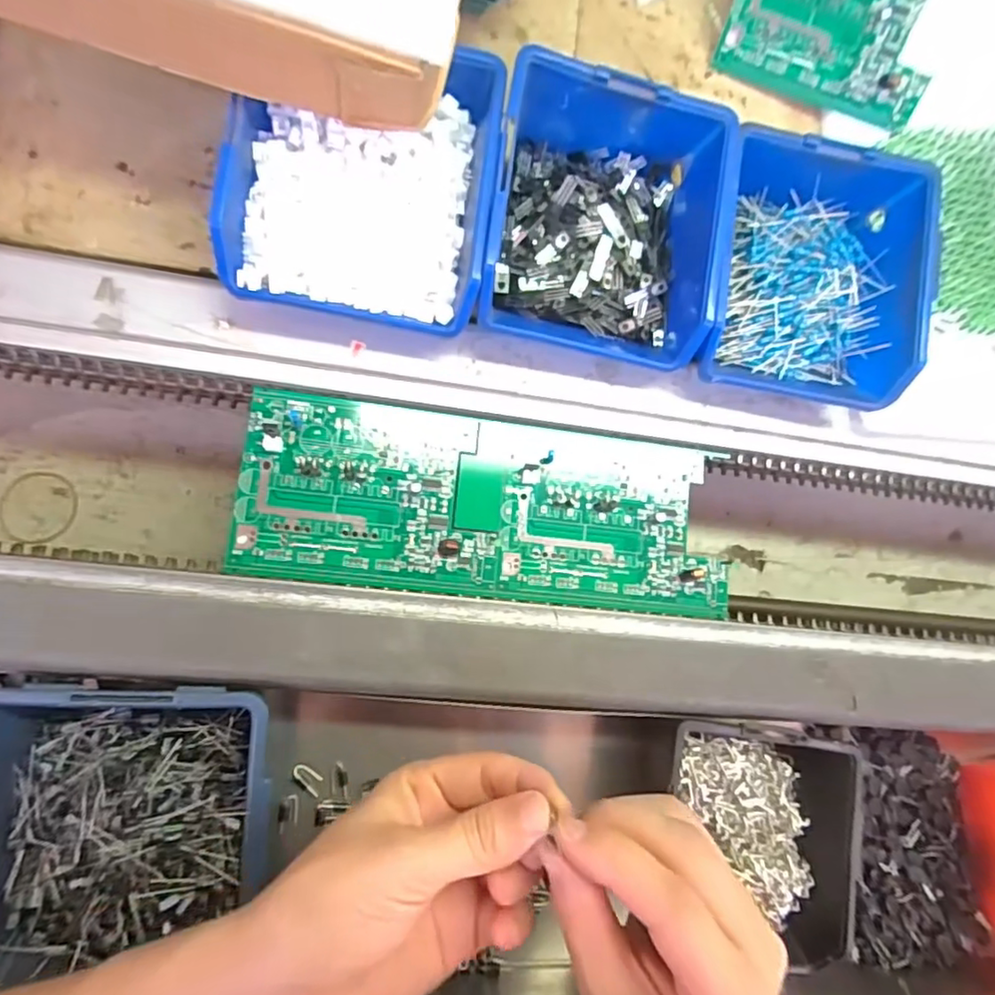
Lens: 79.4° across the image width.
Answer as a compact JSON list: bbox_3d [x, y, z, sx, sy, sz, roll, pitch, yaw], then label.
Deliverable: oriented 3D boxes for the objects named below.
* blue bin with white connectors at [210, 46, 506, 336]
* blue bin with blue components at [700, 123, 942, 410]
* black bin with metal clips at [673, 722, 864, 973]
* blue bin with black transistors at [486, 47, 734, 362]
[{"bbox_3d":[-0.063,-0.151,0.293,0.116,0.050,0.126,7,81,-10],"label":"blue bin with white connectors"},{"bbox_3d":[0.171,-0.123,0.332,0.120,0.046,0.132,7,88,-10],"label":"blue bin with blue components"},{"bbox_3d":[0.137,0.189,0.332,0.101,0.046,0.116,11,80,-9],"label":"black bin with metal clips"},{"bbox_3d":[0.056,-0.148,0.313,0.121,0.054,0.140,7,81,-10],"label":"blue bin with black transistors"}]

